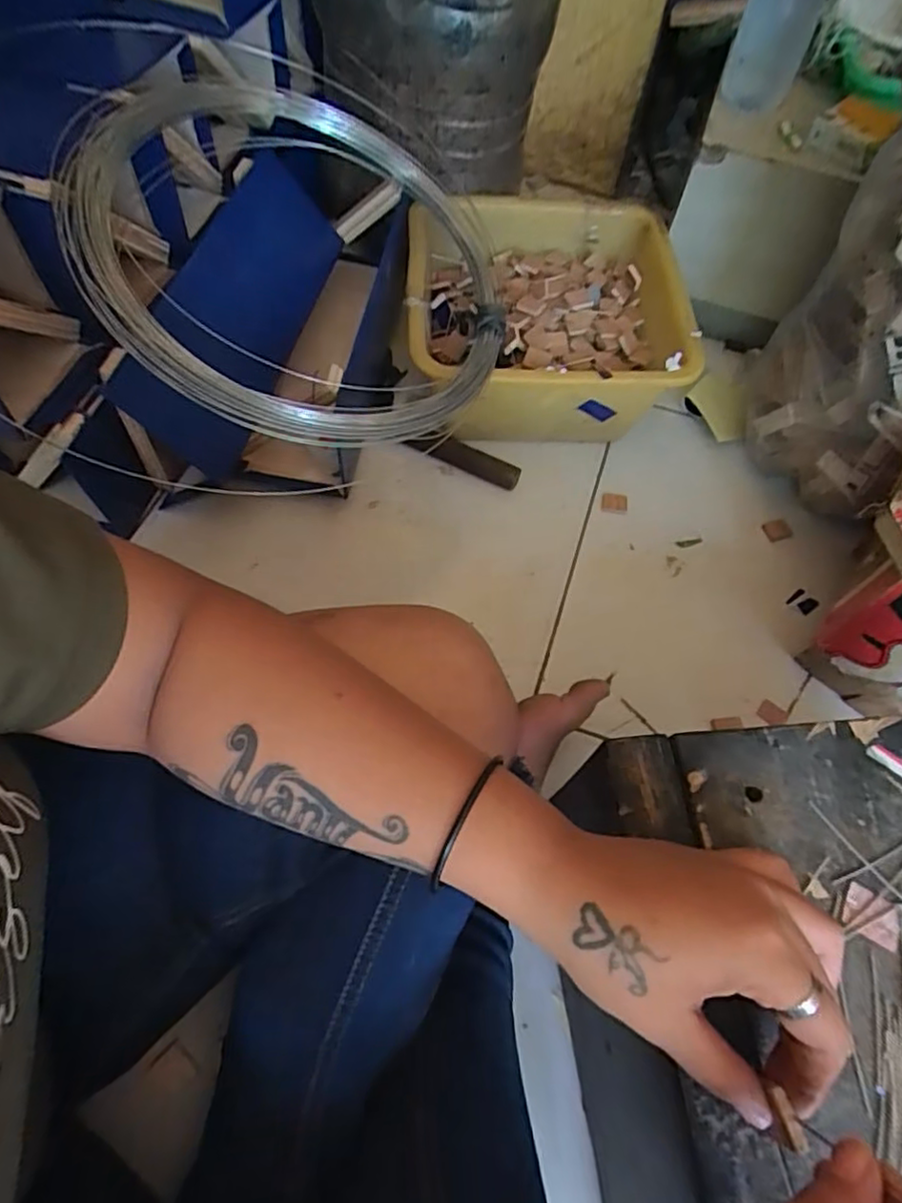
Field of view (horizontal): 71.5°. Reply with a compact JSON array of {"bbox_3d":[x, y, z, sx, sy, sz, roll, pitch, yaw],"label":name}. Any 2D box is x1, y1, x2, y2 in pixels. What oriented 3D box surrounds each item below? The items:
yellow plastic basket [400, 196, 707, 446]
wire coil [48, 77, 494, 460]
[{"bbox_3d":[0.094,-0.295,0.668,0.281,0.138,0.281,1,61,-2],"label":"yellow plastic basket"},{"bbox_3d":[-0.120,-0.294,0.529,0.344,0.069,0.397,16,64,-21],"label":"wire coil"}]

